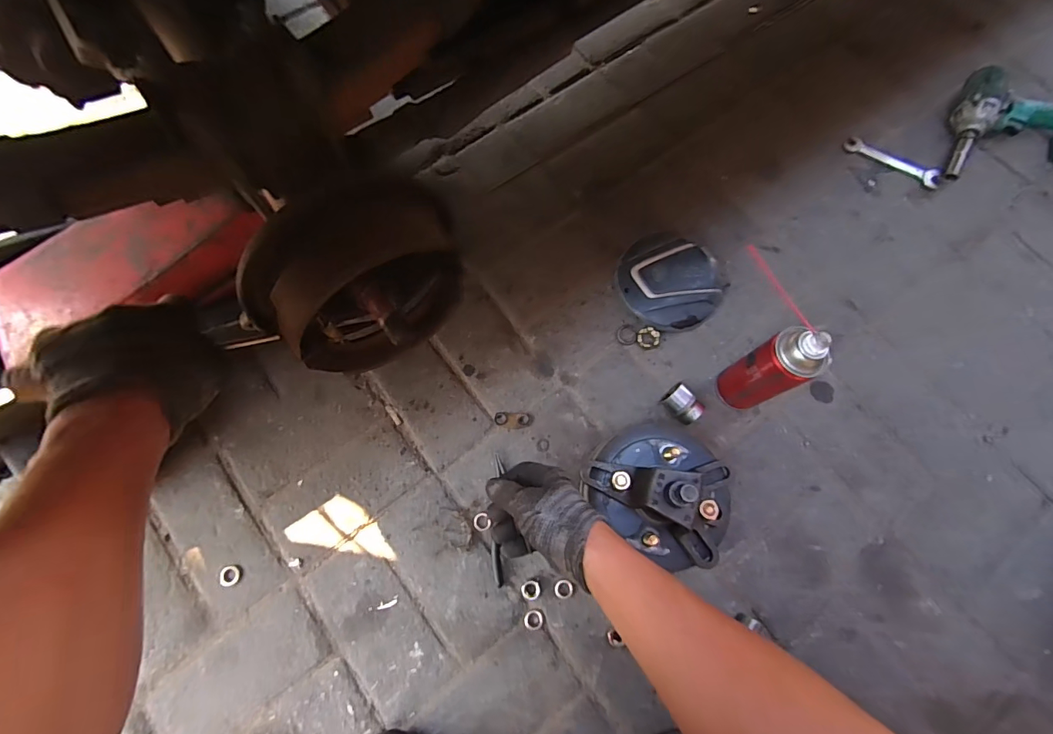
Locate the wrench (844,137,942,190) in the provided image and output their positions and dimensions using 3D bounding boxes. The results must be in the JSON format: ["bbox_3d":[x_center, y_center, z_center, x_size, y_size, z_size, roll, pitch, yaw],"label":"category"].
[{"bbox_3d":[0.582,-0.329,0.725,0.150,0.013,0.033,34,77,8],"label":"wrench"}]

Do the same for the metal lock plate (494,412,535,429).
[{"bbox_3d":[-0.016,0.070,0.600,0.049,0.004,0.022,2,75,0],"label":"metal lock plate"}]

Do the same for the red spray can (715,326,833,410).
[{"bbox_3d":[0.278,0.006,0.532,0.053,0.167,0.056,0,75,0],"label":"red spray can"}]

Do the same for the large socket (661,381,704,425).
[{"bbox_3d":[0.202,0.049,0.594,0.032,0.037,0.050,-33,78,-9],"label":"large socket"}]

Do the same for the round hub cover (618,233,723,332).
[{"bbox_3d":[0.203,-0.126,0.642,0.140,0.040,0.146,0,75,0],"label":"round hub cover"}]

